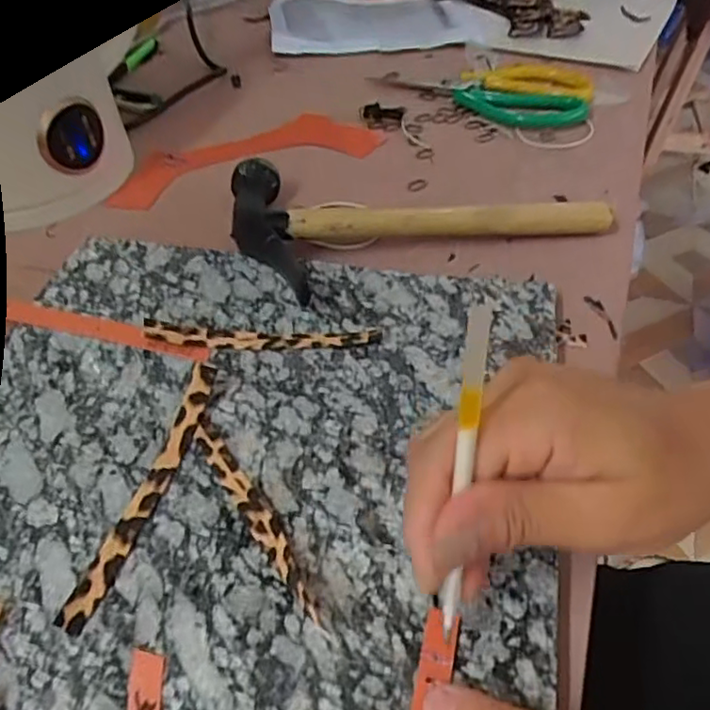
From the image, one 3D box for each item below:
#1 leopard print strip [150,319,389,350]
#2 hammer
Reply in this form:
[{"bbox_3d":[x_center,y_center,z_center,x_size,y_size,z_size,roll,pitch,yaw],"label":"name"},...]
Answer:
[{"bbox_3d":[-0.049,-0.012,0.340,0.124,0.014,0.014,0,48,3],"label":"leopard print strip"},{"bbox_3d":[0.038,-0.101,0.410,0.229,0.022,0.132,-13,49,-8],"label":"hammer"}]

